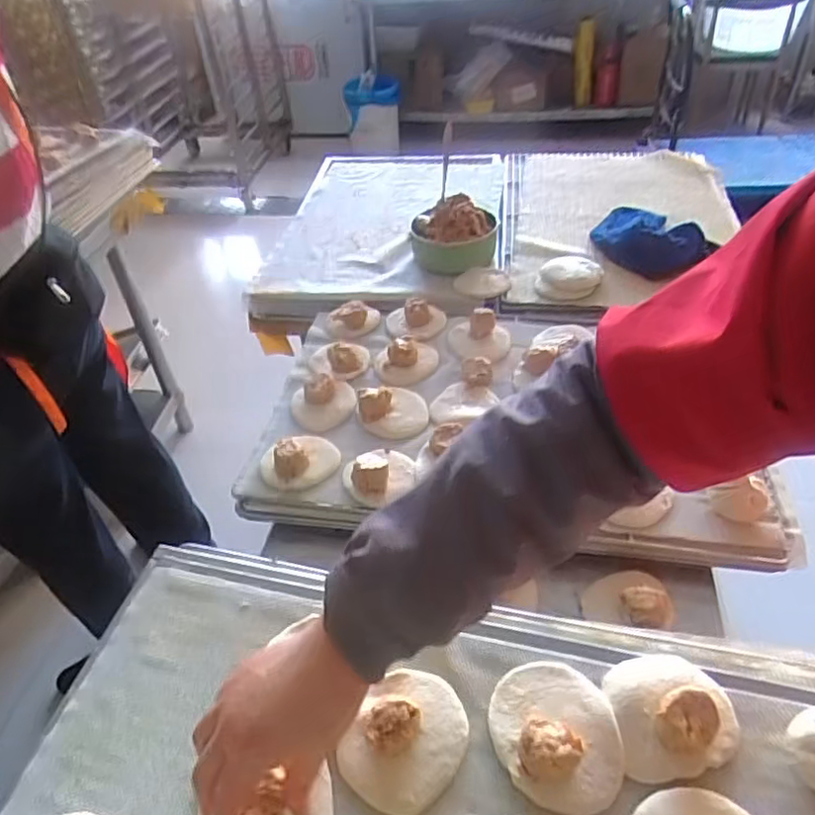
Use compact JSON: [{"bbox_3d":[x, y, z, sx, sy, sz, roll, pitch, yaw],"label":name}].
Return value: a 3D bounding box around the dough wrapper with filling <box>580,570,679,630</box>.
[{"bbox_3d":[0.217,0.189,0.628,0.083,0.025,0.076,-14,21,15],"label":"dough wrapper with filling"}]

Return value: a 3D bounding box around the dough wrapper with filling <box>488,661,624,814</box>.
[{"bbox_3d":[0.104,0.224,0.443,0.083,0.025,0.098,-12,42,-8],"label":"dough wrapper with filling"}]

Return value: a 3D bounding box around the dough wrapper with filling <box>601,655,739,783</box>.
[{"bbox_3d":[0.190,0.211,0.448,0.084,0.034,0.082,-6,42,-1],"label":"dough wrapper with filling"}]

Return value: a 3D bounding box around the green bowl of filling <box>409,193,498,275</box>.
[{"bbox_3d":[0.079,-0.287,1.043,0.140,0.081,0.128,-3,42,2],"label":"green bowl of filling"}]

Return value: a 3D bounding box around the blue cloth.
[{"bbox_3d":[0.384,-0.295,1.047,0.149,0.042,0.227,-9,42,-5],"label":"blue cloth"}]

